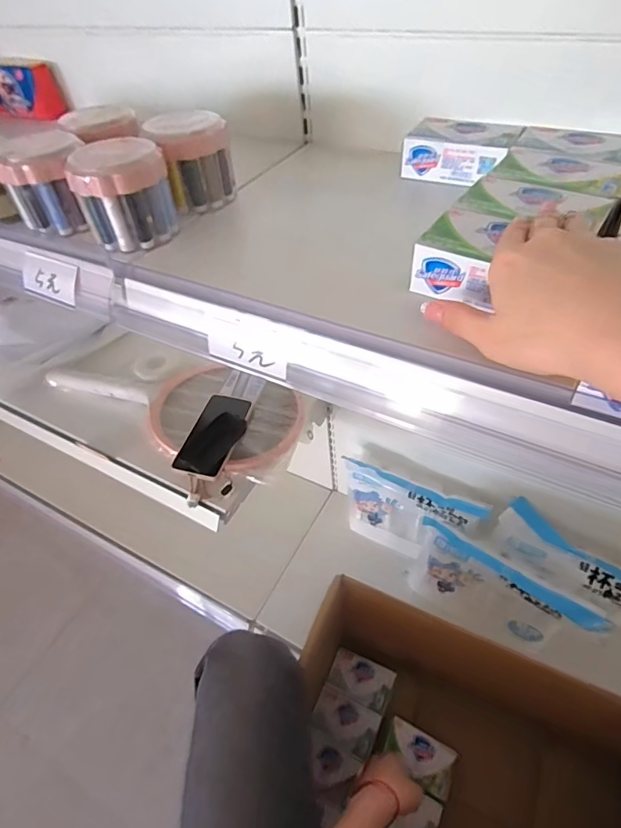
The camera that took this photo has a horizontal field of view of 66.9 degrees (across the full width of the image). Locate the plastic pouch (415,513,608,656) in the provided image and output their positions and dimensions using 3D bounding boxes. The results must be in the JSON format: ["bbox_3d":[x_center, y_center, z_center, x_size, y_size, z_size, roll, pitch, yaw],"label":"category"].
[{"bbox_3d":[0.328,0.310,0.811,0.322,0.214,0.043,24,46,21],"label":"plastic pouch"}]

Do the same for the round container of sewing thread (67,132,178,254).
[{"bbox_3d":[-0.155,-0.186,0.394,0.070,0.070,0.068,-3,49,4],"label":"round container of sewing thread"}]

